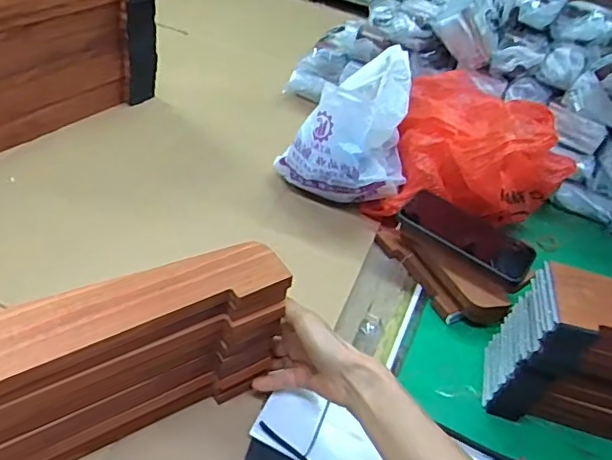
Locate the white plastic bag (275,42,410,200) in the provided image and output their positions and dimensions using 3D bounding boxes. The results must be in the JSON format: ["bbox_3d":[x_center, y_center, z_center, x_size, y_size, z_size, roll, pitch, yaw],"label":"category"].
[{"bbox_3d":[0.071,-0.123,0.735,0.160,0.185,0.124,-22,51,-31],"label":"white plastic bag"}]

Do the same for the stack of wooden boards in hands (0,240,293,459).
[{"bbox_3d":[-0.185,0.124,0.448,0.346,0.154,0.071,-18,49,-30],"label":"stack of wooden boards in hands"}]

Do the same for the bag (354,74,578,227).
[{"bbox_3d":[0.219,-0.091,0.739,0.223,0.153,0.150,19,42,10],"label":"bag"}]

